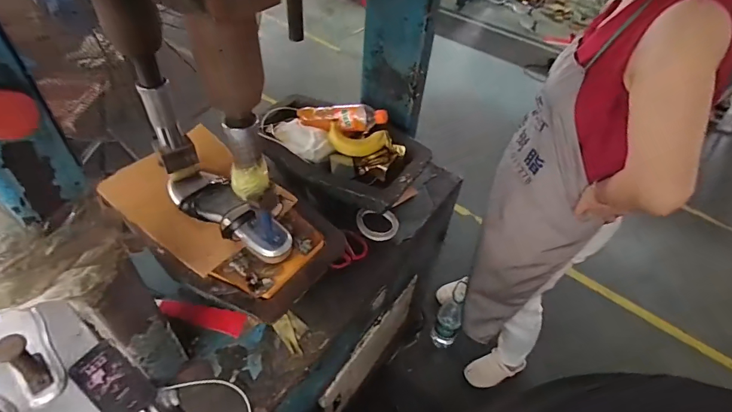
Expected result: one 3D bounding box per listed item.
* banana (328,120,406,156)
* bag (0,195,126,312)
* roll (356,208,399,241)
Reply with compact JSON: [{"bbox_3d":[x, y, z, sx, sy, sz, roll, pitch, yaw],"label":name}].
[{"bbox_3d":[0.002,-0.153,0.981,0.179,0.031,0.074,5,86,-15],"label":"banana"},{"bbox_3d":[-0.382,0.043,0.447,0.145,0.141,0.163,25,50,19],"label":"bag"},{"bbox_3d":[0.030,0.042,0.995,0.102,0.029,0.081,1,46,-3],"label":"roll"}]

